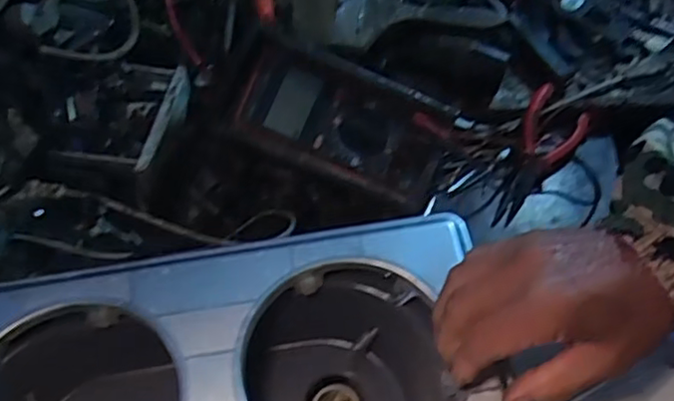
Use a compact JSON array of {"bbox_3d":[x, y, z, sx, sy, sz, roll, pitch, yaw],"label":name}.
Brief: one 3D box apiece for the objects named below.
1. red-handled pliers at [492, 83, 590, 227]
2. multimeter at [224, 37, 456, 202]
[{"bbox_3d":[0.192,-0.044,0.649,0.062,0.037,0.144,30,64,15],"label":"red-handled pliers"},{"bbox_3d":[0.002,-0.073,0.609,0.180,0.029,0.101,24,87,-2],"label":"multimeter"}]

